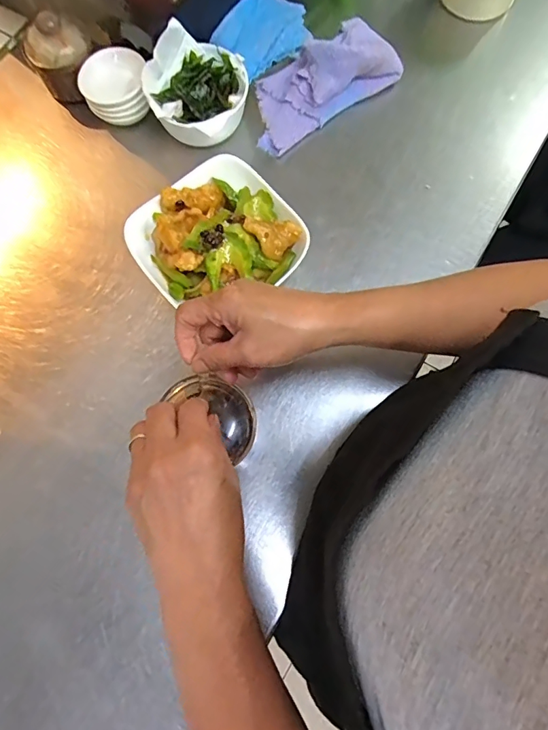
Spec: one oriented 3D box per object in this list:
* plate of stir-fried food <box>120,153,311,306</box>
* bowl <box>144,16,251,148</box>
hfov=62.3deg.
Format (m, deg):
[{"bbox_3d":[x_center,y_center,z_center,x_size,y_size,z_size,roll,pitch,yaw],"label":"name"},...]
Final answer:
[{"bbox_3d":[-0.057,-0.123,0.450,0.146,0.060,0.148,-44,79,-10],"label":"plate of stir-fried food"},{"bbox_3d":[-0.082,-0.288,0.489,0.102,0.065,0.102,0,75,0],"label":"bowl"}]

